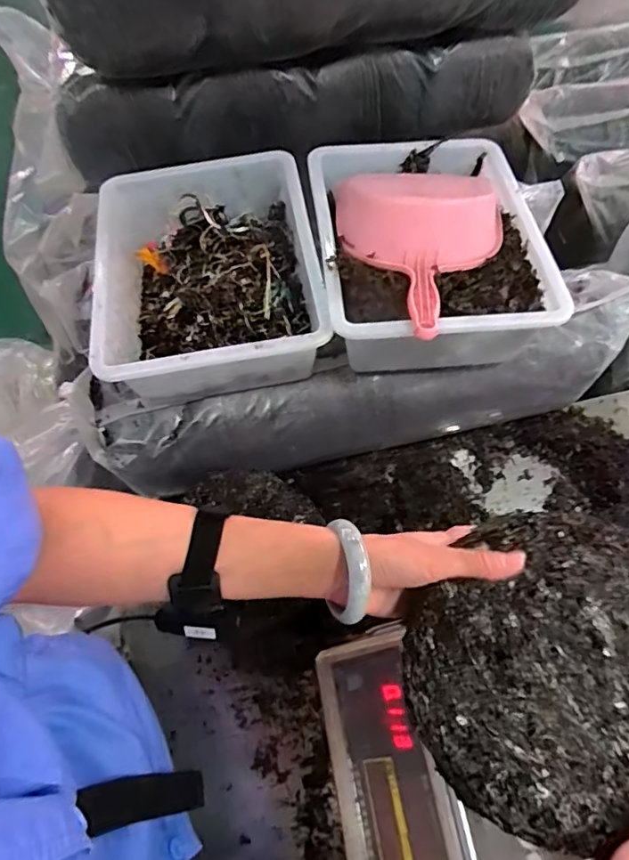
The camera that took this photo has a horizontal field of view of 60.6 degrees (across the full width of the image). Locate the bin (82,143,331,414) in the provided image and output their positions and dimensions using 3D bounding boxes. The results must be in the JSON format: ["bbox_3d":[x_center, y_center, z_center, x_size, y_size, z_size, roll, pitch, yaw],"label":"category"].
[{"bbox_3d":[-0.139,-0.205,0.725,0.265,0.105,0.351,-10,61,-3],"label":"bin"}]

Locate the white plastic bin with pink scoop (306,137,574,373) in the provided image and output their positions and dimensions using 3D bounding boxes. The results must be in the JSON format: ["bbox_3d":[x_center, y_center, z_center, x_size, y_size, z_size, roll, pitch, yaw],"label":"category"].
[{"bbox_3d":[0.146,-0.246,0.708,0.279,0.140,0.372,-6,61,-1],"label":"white plastic bin with pink scoop"}]

